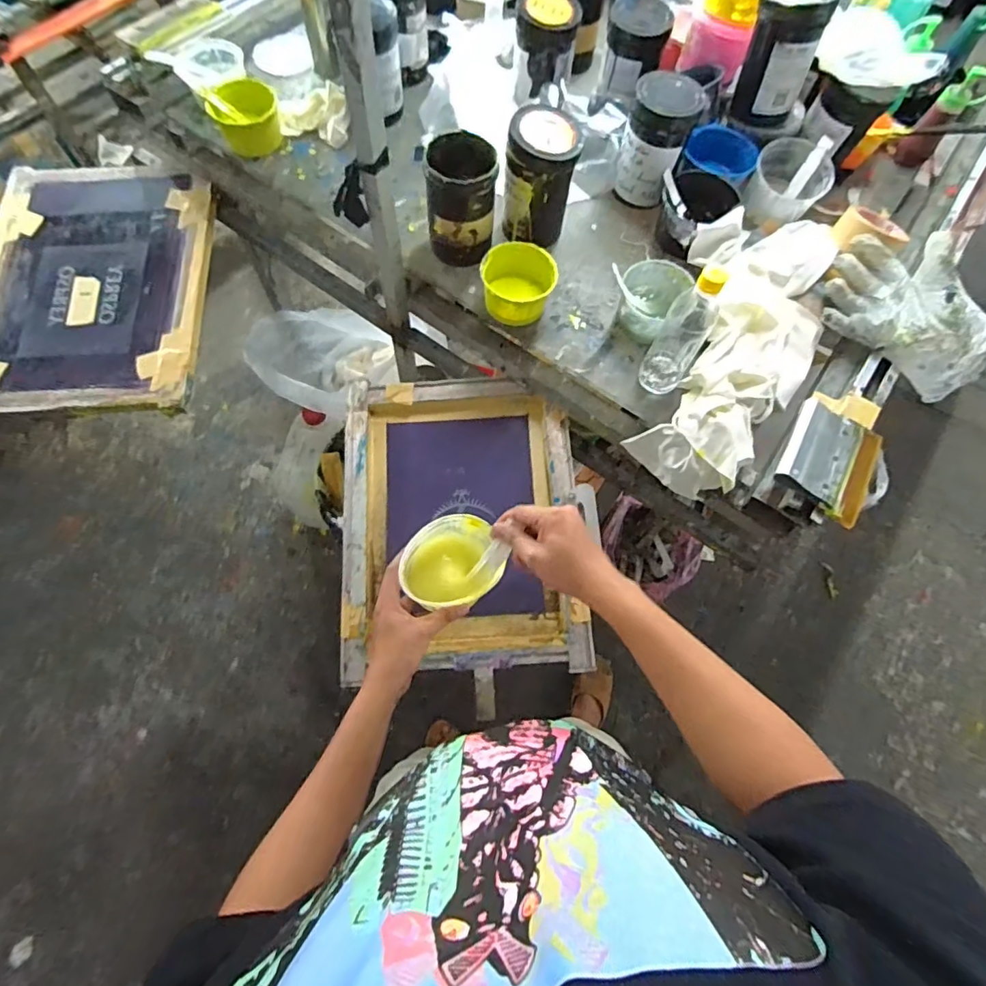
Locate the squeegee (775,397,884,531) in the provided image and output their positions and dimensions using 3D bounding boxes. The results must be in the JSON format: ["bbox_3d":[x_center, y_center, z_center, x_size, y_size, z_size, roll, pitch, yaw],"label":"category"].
[{"bbox_3d":[0.472,-0.053,0.747,0.122,0.042,0.171,29,71,9],"label":"squeegee"}]

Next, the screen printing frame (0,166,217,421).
[{"bbox_3d":[-0.750,-0.389,0.992,0.417,0.034,0.549,-4,70,2],"label":"screen printing frame"}]

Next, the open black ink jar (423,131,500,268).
[{"bbox_3d":[-0.047,-0.451,0.835,0.104,0.154,0.111,1,69,-2],"label":"open black ink jar"}]

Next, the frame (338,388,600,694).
[{"bbox_3d":[-0.044,0.038,0.869,0.397,0.062,0.491,-3,69,1],"label":"frame"}]

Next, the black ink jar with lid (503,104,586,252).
[{"bbox_3d":[0.076,-0.496,0.853,0.113,0.172,0.097,2,69,-1],"label":"black ink jar with lid"}]

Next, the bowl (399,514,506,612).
[{"bbox_3d":[-0.050,0.084,0.647,0.110,0.057,0.105,2,62,-3],"label":"bowl"}]

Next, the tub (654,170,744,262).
[{"bbox_3d":[0.334,-0.476,0.906,0.126,0.073,0.113,-36,74,-14],"label":"tub"}]

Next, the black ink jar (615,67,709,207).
[{"bbox_3d":[0.271,-0.584,0.901,0.104,0.169,0.114,1,69,-2],"label":"black ink jar"}]

